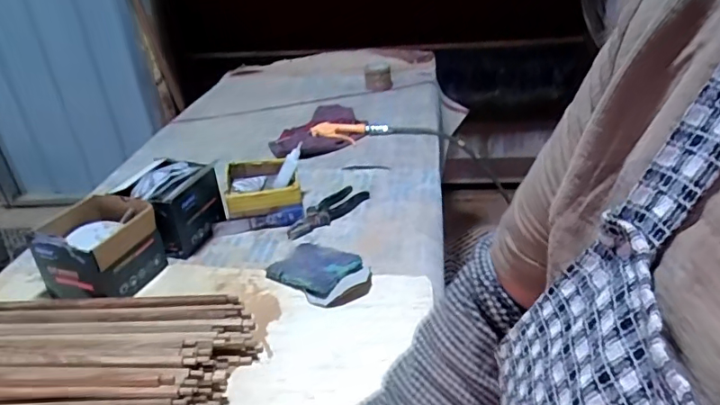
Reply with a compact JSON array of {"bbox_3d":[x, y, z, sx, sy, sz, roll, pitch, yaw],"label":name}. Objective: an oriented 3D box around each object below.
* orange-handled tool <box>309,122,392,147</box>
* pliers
[{"bbox_3d":[-0.022,-0.178,1.258,0.193,0.046,0.089,-7,31,-4],"label":"orange-handled tool"},{"bbox_3d":[-0.059,0.016,0.960,0.065,0.014,0.194,18,38,33],"label":"pliers"}]

